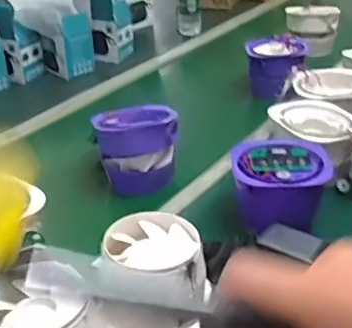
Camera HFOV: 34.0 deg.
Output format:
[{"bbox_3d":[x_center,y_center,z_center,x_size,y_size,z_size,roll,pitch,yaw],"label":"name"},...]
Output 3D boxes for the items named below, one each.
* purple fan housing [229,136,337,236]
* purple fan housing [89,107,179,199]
[{"bbox_3d":[0.151,0.028,0.842,0.143,0.085,0.139,5,30,13],"label":"purple fan housing"},{"bbox_3d":[-0.068,-0.025,1.004,0.133,0.137,0.106,-6,29,-8],"label":"purple fan housing"}]

